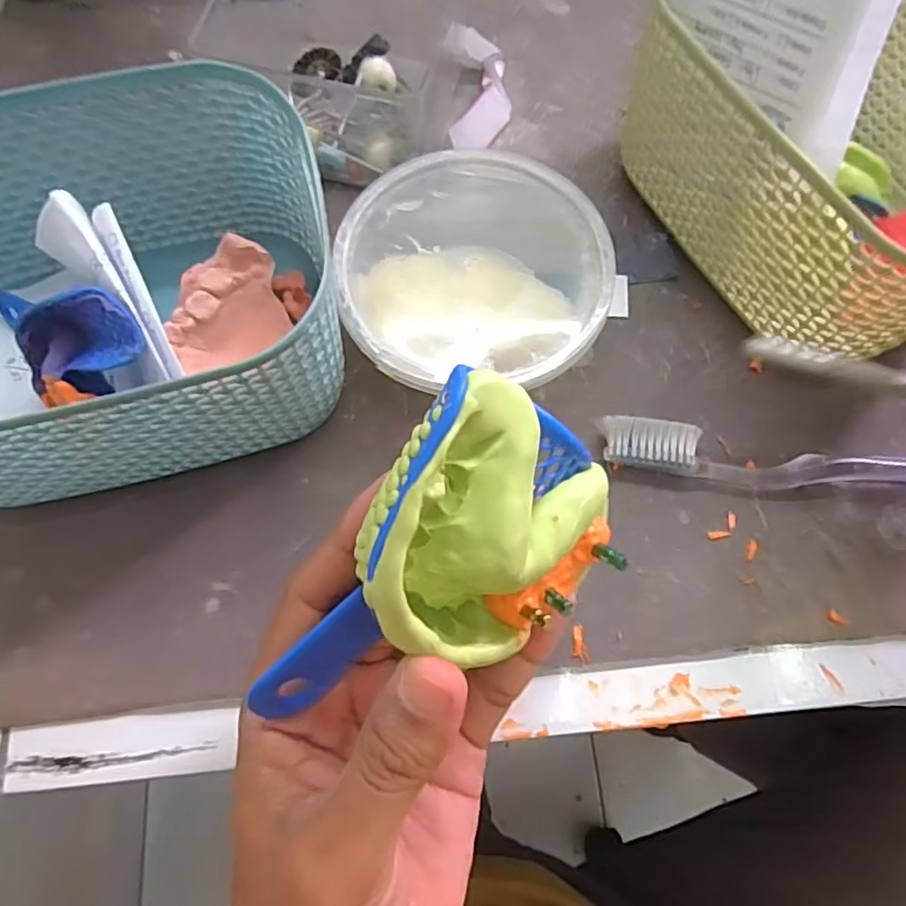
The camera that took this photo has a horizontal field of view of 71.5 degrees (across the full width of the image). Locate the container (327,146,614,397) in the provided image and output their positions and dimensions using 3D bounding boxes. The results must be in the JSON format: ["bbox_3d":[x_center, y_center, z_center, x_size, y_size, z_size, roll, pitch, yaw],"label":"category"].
[{"bbox_3d":[0.008,-0.071,0.256,0.099,0.041,0.107,0,72,-1],"label":"container"}]

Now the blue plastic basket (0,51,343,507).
[{"bbox_3d":[-0.128,-0.053,0.221,0.158,0.077,0.118,-15,72,-6],"label":"blue plastic basket"}]

